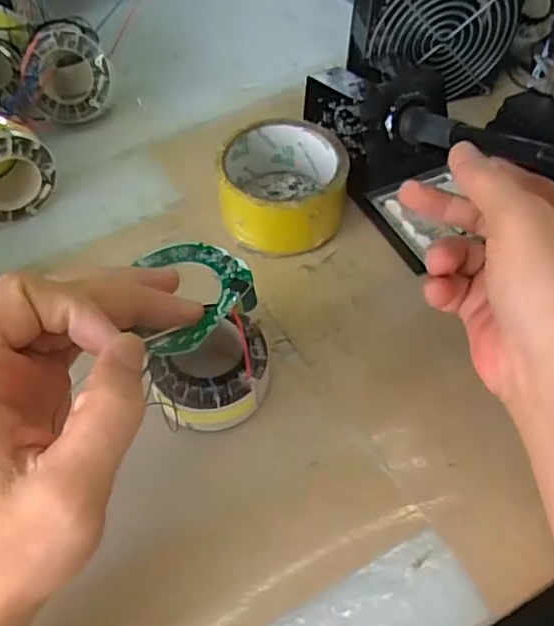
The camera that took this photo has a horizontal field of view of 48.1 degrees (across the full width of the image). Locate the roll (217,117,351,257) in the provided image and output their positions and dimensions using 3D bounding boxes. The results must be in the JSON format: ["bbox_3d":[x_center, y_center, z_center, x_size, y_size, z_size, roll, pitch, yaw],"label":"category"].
[{"bbox_3d":[0.003,-0.083,0.421,0.083,0.048,0.092,-11,55,-7],"label":"roll"}]

